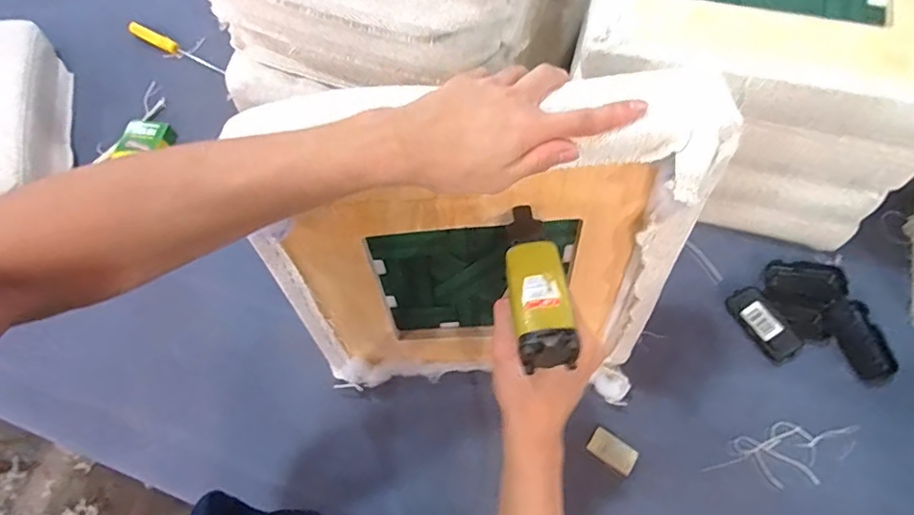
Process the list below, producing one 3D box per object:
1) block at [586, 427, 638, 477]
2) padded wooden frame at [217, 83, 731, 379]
[{"bbox_3d":[0.212,0.263,0.724,0.063,0.007,0.037,34,71,17],"label":"block"},{"bbox_3d":[0.018,0.022,0.555,0.386,0.406,0.096,-8,59,-5],"label":"padded wooden frame"}]

